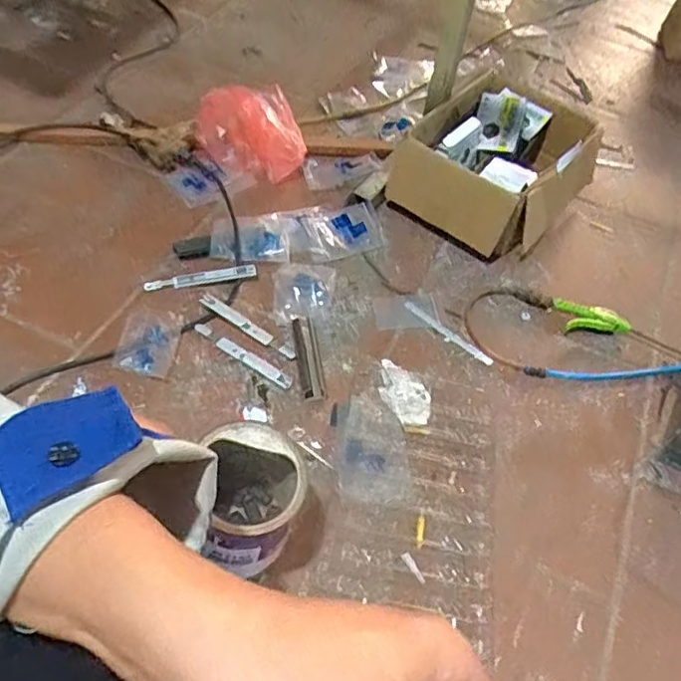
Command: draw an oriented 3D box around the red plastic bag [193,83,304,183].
[{"bbox_3d":[-0.167,-0.398,1.194,0.188,0.168,0.133,-18,57,-21],"label":"red plastic bag"}]

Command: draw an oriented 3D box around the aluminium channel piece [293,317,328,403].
[{"bbox_3d":[-0.048,0.027,0.961,0.034,0.013,0.153,-5,53,-13],"label":"aluminium channel piece"}]

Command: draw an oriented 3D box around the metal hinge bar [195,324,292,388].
[{"bbox_3d":[-0.148,0.020,0.944,0.176,0.011,0.020,29,55,16],"label":"metal hinge bar"}]

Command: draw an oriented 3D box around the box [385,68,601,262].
[{"bbox_3d":[0.296,-0.342,1.193,0.304,0.175,0.345,35,55,18],"label":"box"}]

